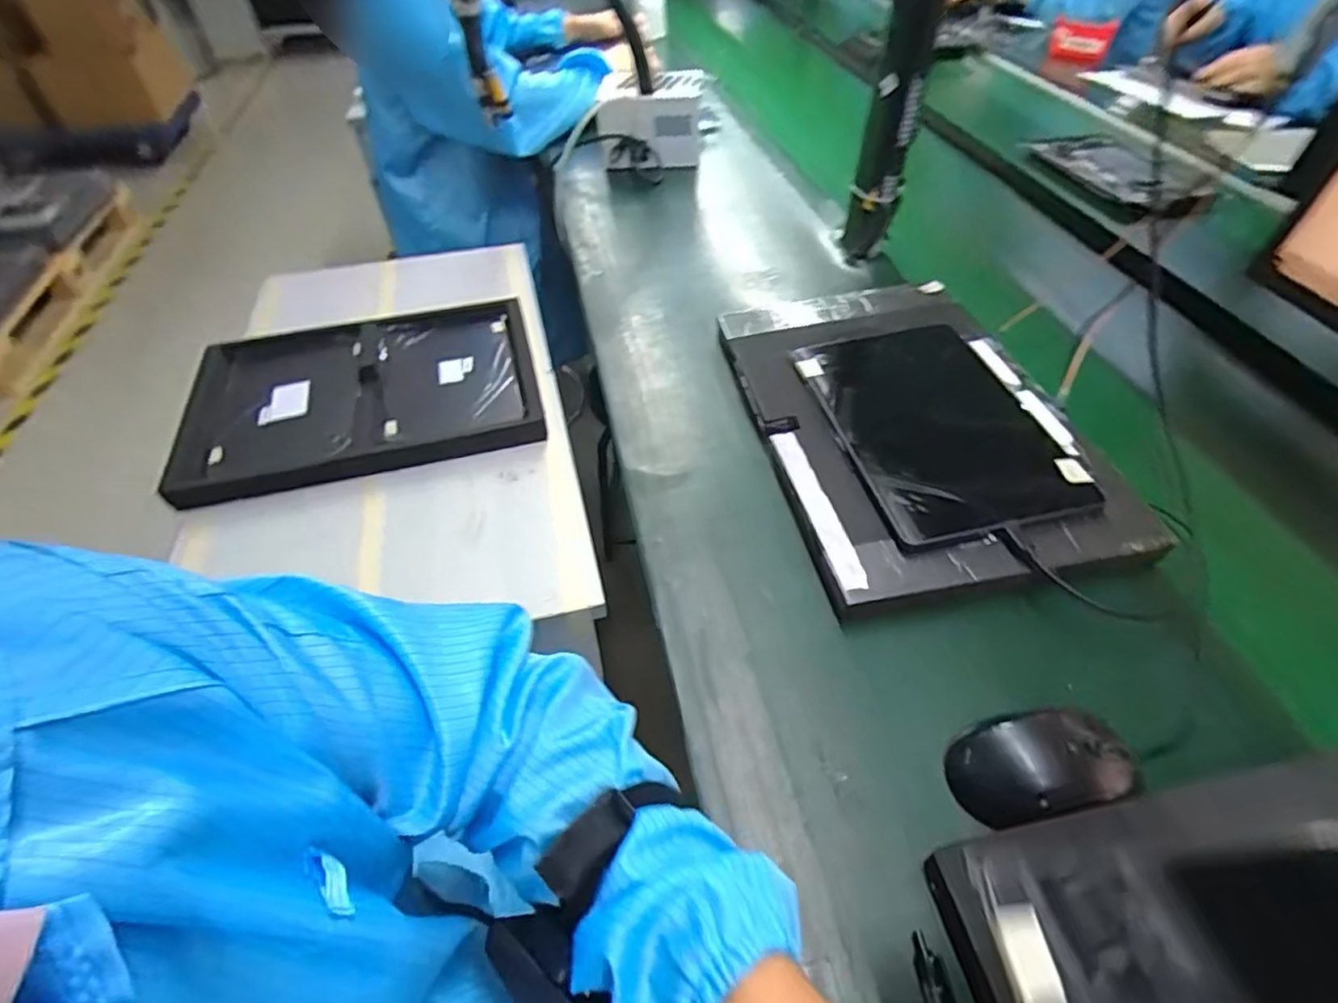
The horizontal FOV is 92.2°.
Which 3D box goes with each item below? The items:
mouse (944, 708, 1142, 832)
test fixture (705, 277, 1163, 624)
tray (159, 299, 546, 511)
[{"bbox_3d":[0.228,0.161,0.395,0.104,0.029,0.058,-7,49,-5],"label":"mouse"},{"bbox_3d":[0.215,-0.081,0.601,0.260,0.050,0.388,-9,47,-5],"label":"test fixture"},{"bbox_3d":[-0.403,-0.148,0.856,0.446,0.045,0.314,-15,50,-12],"label":"tray"}]

